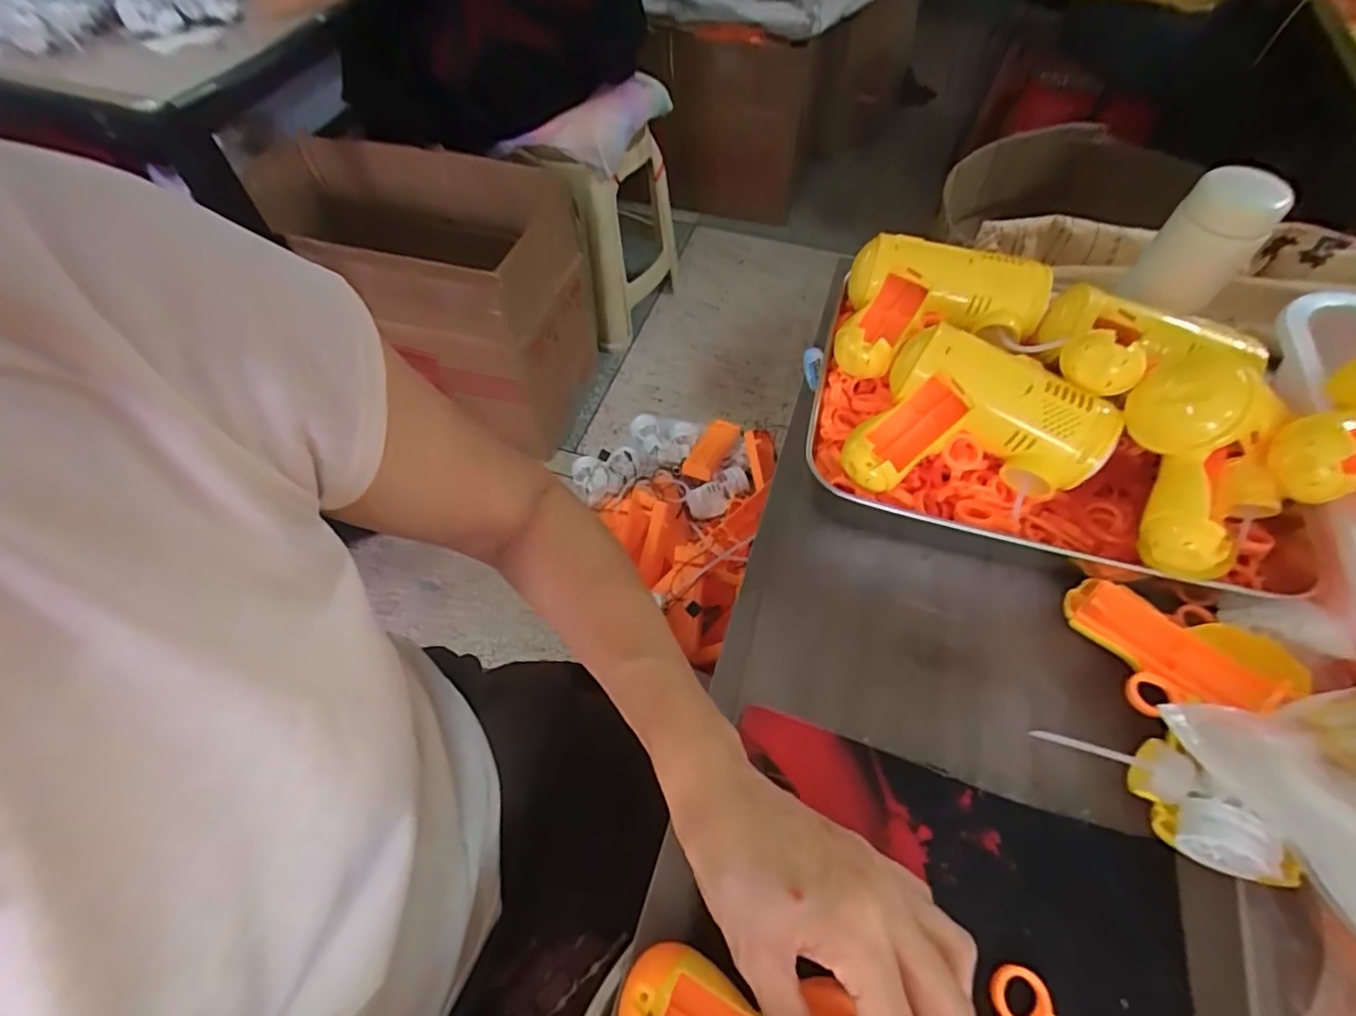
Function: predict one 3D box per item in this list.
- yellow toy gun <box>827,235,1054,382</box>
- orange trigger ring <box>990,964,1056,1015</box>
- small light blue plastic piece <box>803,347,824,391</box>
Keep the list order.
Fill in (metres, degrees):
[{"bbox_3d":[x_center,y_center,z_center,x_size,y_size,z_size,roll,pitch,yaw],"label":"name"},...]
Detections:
[{"bbox_3d":[0.183,-0.135,0.416,0.131,0.047,0.095,14,58,9],"label":"yellow toy gun"},{"bbox_3d":[0.153,0.229,0.277,0.038,0.005,0.024,-21,60,-13],"label":"orange trigger ring"},{"bbox_3d":[0.112,-0.116,0.500,0.015,0.010,0.035,1,92,1],"label":"small light blue plastic piece"}]

